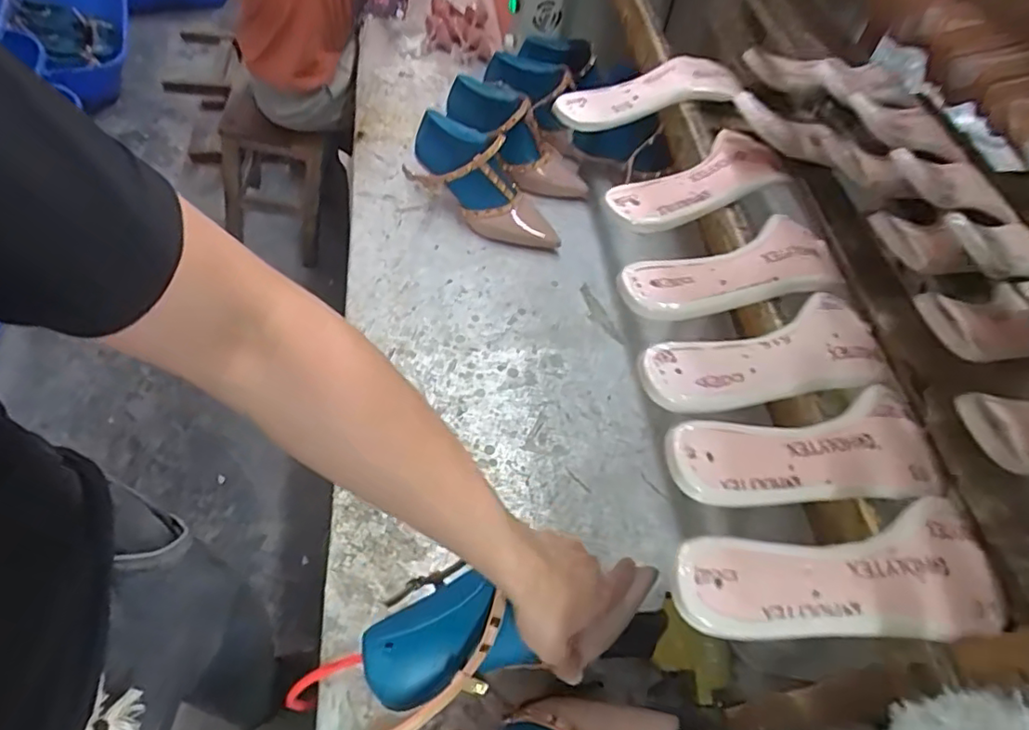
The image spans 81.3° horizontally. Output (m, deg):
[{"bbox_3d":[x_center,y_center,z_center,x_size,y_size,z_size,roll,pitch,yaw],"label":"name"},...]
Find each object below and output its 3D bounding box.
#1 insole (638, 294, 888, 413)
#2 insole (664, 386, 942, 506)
[{"bbox_3d":[0.172,-0.003,0.399,0.184,0.024,0.068,-17,60,-17],"label":"insole"},{"bbox_3d":[0.178,0.052,0.364,0.176,0.023,0.065,-6,57,-10],"label":"insole"}]

